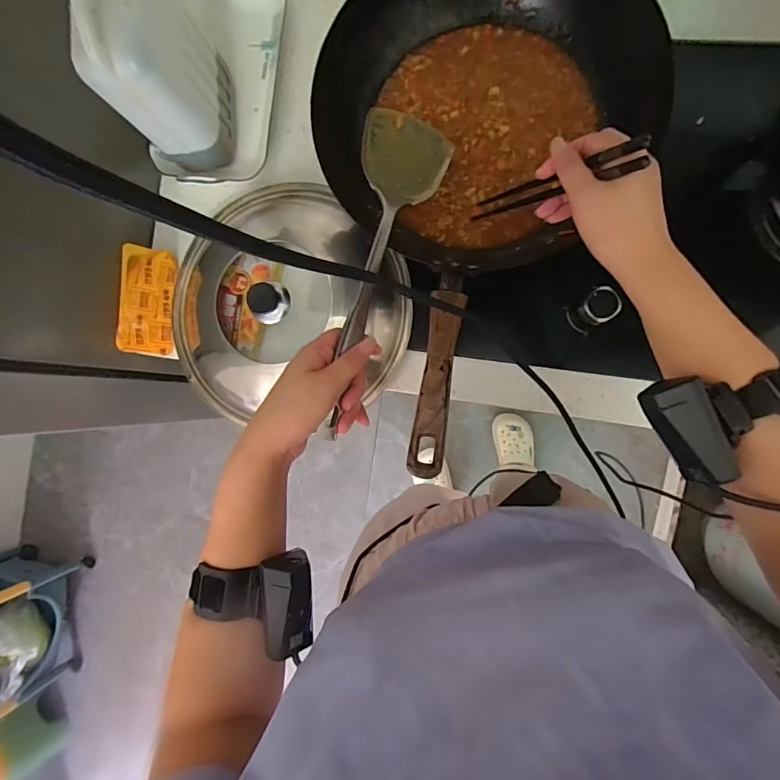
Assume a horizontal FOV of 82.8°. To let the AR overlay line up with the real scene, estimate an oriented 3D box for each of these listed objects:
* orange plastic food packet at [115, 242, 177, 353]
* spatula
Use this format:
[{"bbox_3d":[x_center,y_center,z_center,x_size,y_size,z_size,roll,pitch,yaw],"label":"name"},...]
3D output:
[{"bbox_3d":[-0.349,-0.127,0.639,0.013,0.078,0.148,11,98,34],"label":"orange plastic food packet"},{"bbox_3d":[-0.007,-0.118,0.399,0.080,0.038,0.323,8,71,8],"label":"spatula"}]

